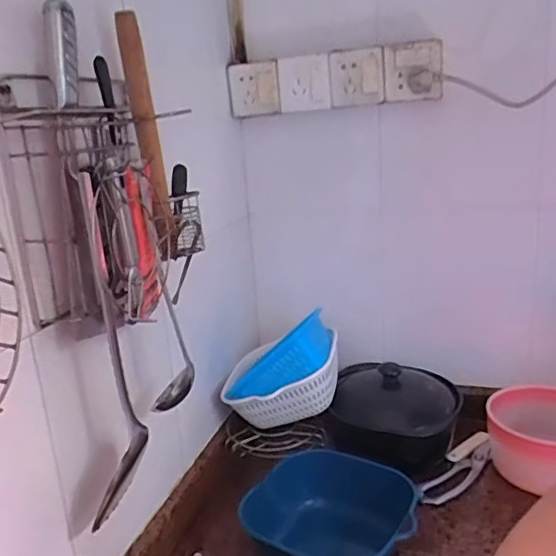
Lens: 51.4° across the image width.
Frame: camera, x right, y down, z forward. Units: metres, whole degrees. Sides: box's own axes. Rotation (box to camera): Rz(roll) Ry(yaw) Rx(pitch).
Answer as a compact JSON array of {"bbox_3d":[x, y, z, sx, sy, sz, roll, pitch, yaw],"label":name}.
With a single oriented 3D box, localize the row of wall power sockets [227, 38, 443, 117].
[{"bbox_3d":[0.079,-0.302,0.879,0.329,0.084,0.050,2,18,19],"label":"row of wall power sockets"}]

